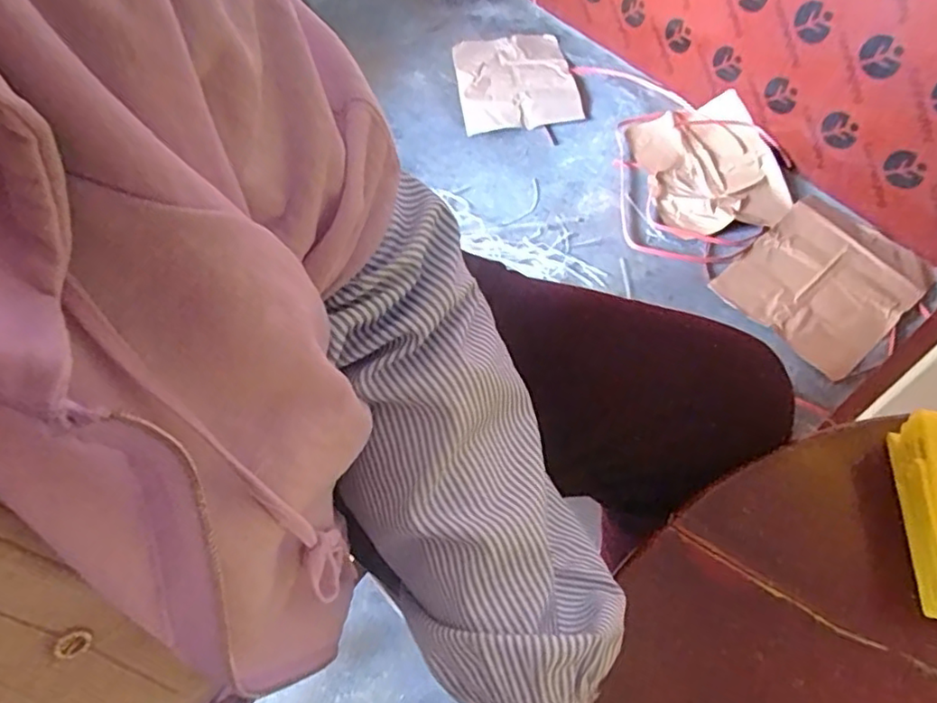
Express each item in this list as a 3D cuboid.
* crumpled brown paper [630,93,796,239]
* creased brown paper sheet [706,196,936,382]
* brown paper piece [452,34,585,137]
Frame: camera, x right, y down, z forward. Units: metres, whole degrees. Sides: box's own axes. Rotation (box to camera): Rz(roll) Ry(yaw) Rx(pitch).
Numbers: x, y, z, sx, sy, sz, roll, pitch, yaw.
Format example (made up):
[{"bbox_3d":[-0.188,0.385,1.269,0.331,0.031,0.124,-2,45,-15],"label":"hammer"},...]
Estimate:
[{"bbox_3d":[0.493,-0.390,1.275,0.270,0.059,0.355,-9,58,-3],"label":"crumpled brown paper"},{"bbox_3d":[0.647,-0.130,1.125,0.326,0.044,0.268,-38,64,-19],"label":"creased brown paper sheet"},{"bbox_3d":[0.108,-0.660,1.463,0.267,0.042,0.379,-7,58,-2],"label":"brown paper piece"}]

